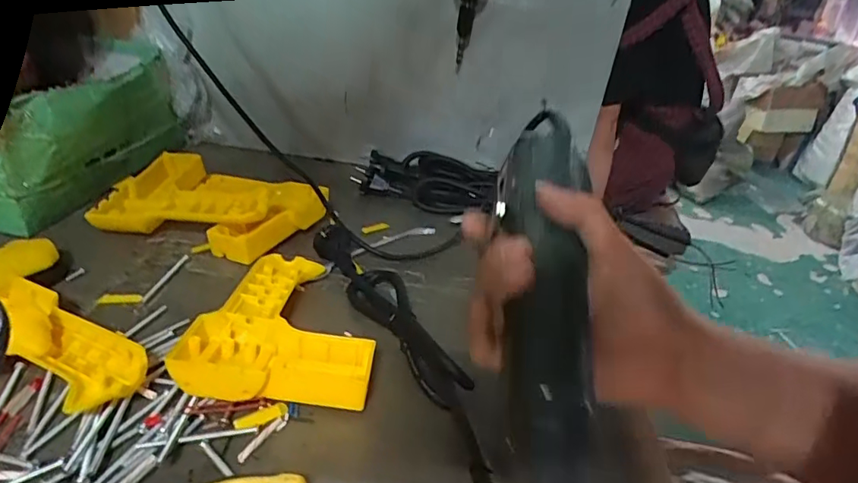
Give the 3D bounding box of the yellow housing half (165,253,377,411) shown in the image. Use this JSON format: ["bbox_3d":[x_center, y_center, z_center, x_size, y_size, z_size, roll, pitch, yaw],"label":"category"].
[{"bbox_3d":[-0.094,0.054,0.373,0.114,0.029,0.146,6,30,-1],"label":"yellow housing half"}]

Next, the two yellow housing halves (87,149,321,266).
[{"bbox_3d":[-0.202,-0.035,0.500,0.191,0.040,0.127,10,30,6],"label":"two yellow housing halves"}]

